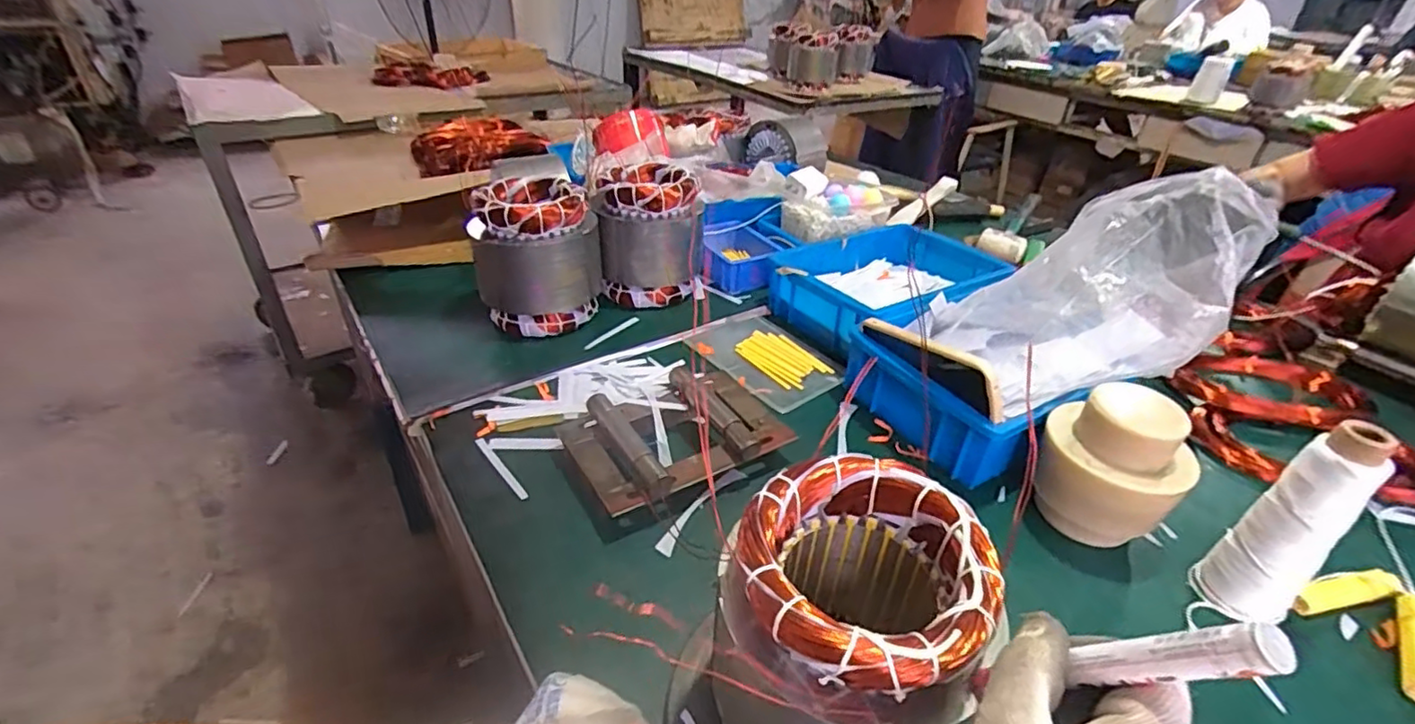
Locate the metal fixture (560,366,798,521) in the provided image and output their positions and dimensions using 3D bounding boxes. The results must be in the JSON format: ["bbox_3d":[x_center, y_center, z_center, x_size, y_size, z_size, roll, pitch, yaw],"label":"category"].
[{"bbox_3d":[-0.031,0.071,0.602,0.202,0.050,0.142,-15,38,-25],"label":"metal fixture"}]

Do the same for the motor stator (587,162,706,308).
[{"bbox_3d":[-0.079,-0.173,0.851,0.137,0.163,0.137,-1,34,-5],"label":"motor stator"}]

